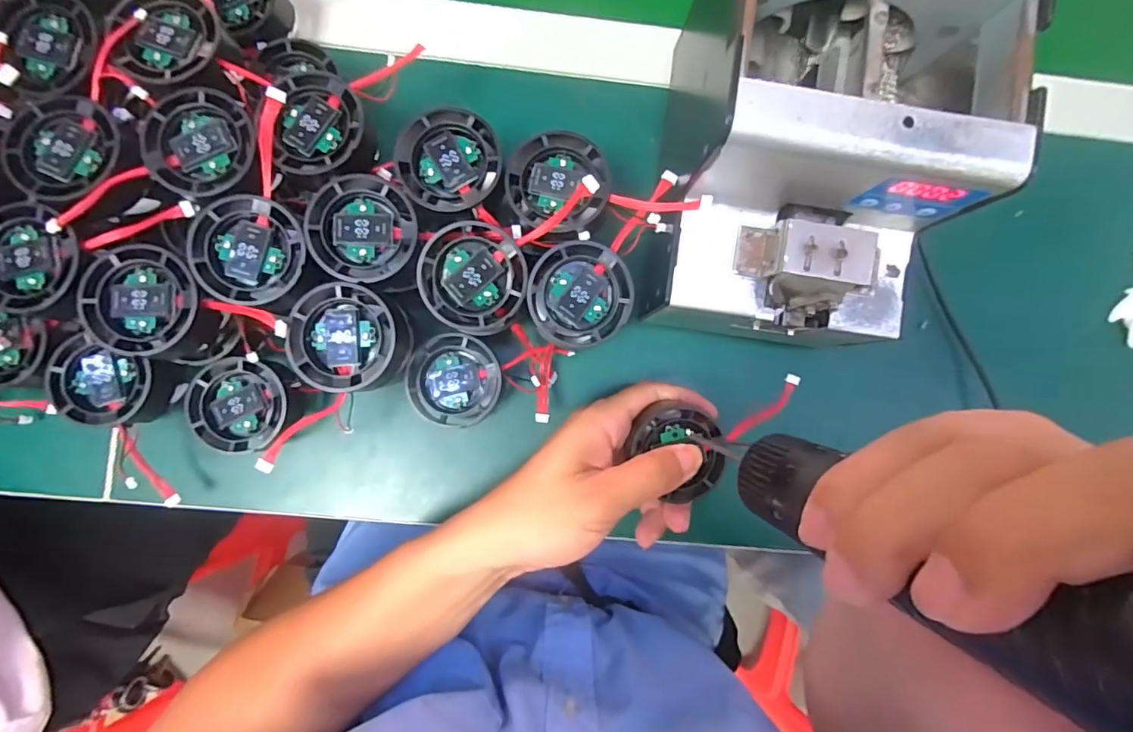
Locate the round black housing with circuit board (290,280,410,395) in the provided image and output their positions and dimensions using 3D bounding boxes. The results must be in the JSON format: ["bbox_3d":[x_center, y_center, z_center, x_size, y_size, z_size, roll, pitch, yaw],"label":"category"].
[{"bbox_3d":[-0.110,-0.013,0.275,0.052,0.041,0.052,0,85,-3],"label":"round black housing with circuit board"}]

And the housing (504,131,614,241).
[{"bbox_3d":[-0.005,-0.092,0.268,0.051,0.015,0.053,0,85,-3],"label":"housing"}]

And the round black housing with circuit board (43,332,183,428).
[{"bbox_3d":[-0.251,0.011,0.289,0.052,0.024,0.043,19,84,-2],"label":"round black housing with circuit board"}]

